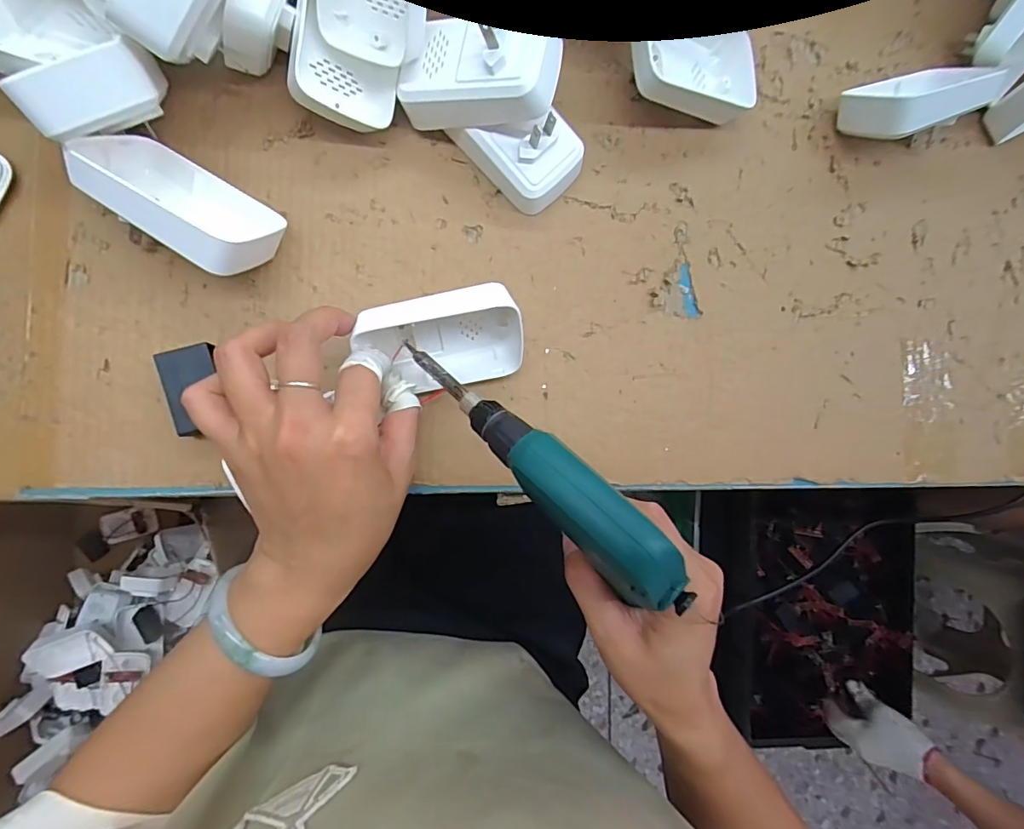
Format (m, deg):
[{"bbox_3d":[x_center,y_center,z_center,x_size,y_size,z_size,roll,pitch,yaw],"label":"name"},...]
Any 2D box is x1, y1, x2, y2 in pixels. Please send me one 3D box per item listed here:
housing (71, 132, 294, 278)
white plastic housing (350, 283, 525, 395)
[{"bbox_3d":[-0.186,-0.116,0.274,0.097,0.029,0.065,30,40,-4],"label":"housing"},{"bbox_3d":[-0.038,-0.042,0.292,0.096,0.049,0.050,-13,90,-10],"label":"white plastic housing"}]

